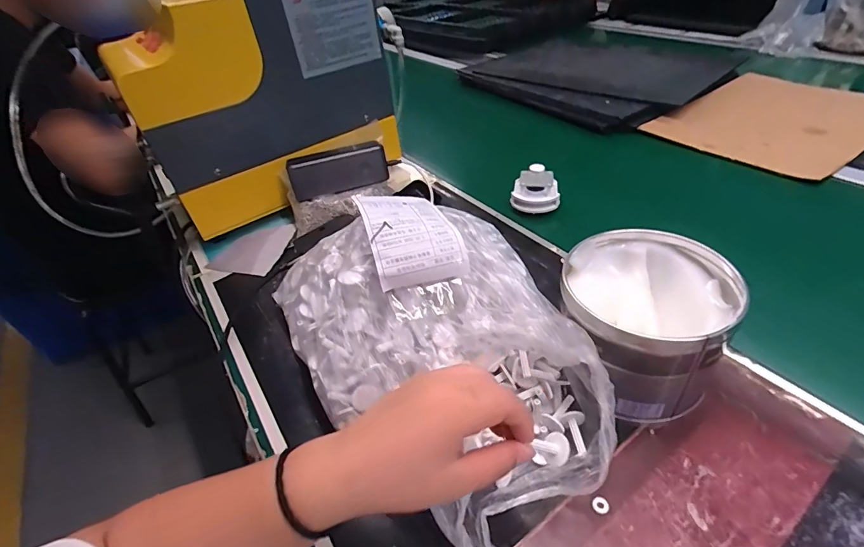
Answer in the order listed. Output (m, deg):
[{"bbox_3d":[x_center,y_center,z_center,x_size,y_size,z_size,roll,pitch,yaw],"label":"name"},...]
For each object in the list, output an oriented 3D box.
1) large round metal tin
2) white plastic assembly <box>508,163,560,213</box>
[{"bbox_3d":[0.175,0.040,0.357,0.125,0.097,0.131,-4,42,4],"label":"large round metal tin"},{"bbox_3d":[0.145,-0.119,0.593,0.062,0.039,0.063,5,42,13],"label":"white plastic assembly"}]

